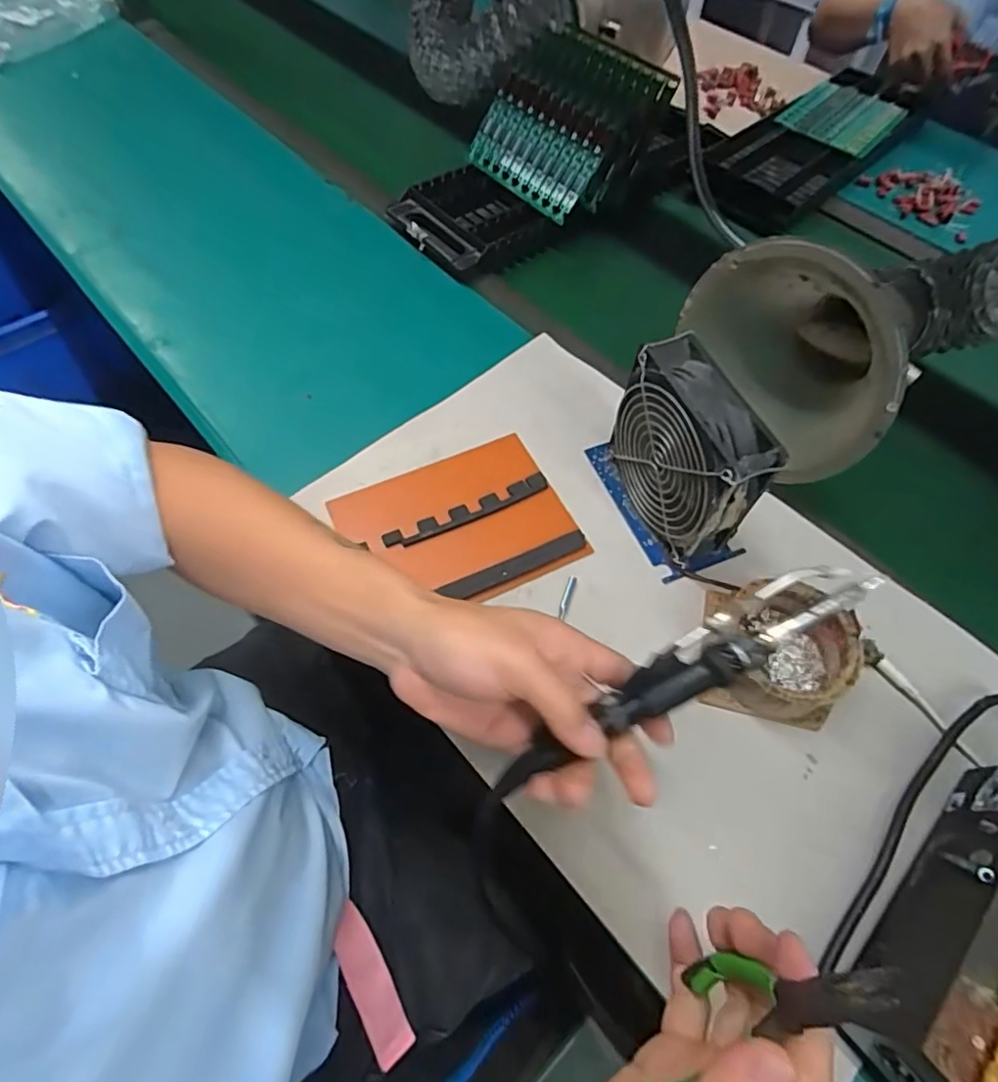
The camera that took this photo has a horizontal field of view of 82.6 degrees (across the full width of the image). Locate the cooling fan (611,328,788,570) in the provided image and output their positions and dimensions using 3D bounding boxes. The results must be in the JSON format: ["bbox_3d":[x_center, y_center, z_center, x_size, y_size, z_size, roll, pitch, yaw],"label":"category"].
[{"bbox_3d":[0.132,-0.061,0.412,0.042,0.122,0.117,-19,62,-12],"label":"cooling fan"}]

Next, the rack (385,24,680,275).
[{"bbox_3d":[0.028,-0.410,0.612,0.264,0.126,0.180,-39,68,-21],"label":"rack"}]

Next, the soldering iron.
[{"bbox_3d":[0.096,0.065,0.287,0.193,0.017,0.029,-30,64,2],"label":"soldering iron"}]

